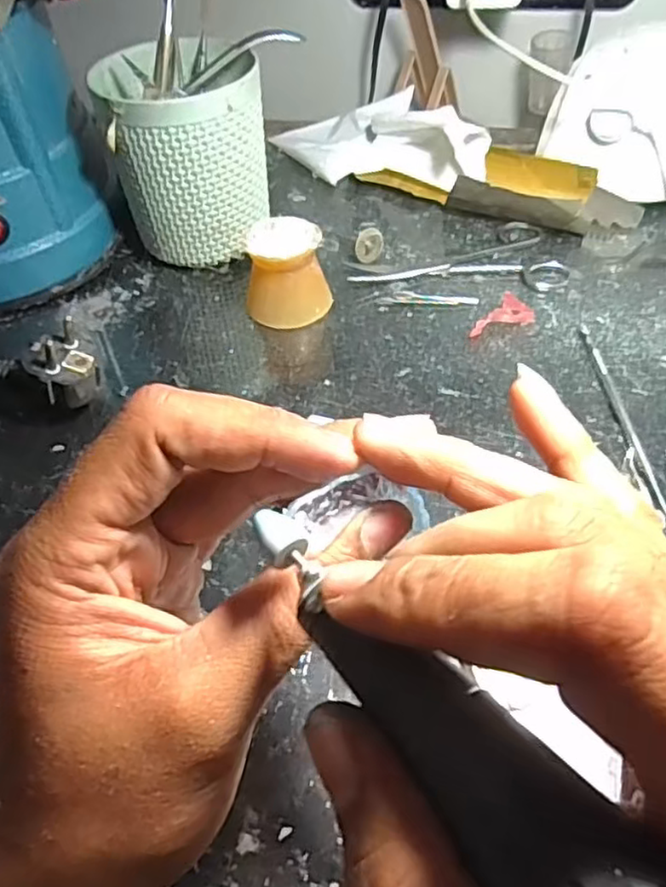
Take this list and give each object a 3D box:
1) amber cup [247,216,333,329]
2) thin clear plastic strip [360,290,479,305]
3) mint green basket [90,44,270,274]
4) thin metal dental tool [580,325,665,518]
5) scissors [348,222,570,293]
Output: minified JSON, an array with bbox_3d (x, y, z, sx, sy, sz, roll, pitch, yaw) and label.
[{"bbox_3d":[-0.028,-0.101,0.399,0.048,0.045,0.047,-2,49,2],"label":"amber cup"},{"bbox_3d":[0.053,-0.090,0.411,0.070,0.004,0.013,2,50,5],"label":"thin clear plastic strip"},{"bbox_3d":[-0.091,-0.182,0.429,0.089,0.108,0.094,-18,51,-12],"label":"mint green basket"},{"bbox_3d":[0.146,-0.016,0.340,0.007,0.005,0.137,-3,49,1],"label":"thin metal dental tool"},{"bbox_3d":[0.082,-0.123,0.435,0.133,0.005,0.069,3,50,6],"label":"scissors"}]

